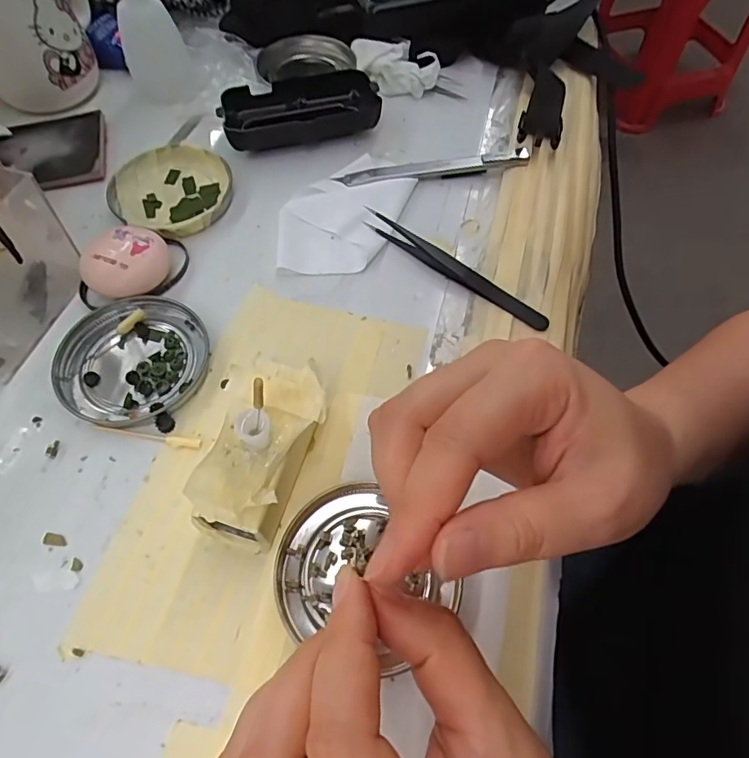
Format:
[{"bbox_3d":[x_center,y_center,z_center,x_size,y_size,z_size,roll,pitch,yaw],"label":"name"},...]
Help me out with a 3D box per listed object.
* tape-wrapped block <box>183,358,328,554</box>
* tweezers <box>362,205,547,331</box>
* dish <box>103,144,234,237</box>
[{"bbox_3d":[-0.050,0.032,0.243,0.048,0.043,0.088,10,61,6],"label":"tape-wrapped block"},{"bbox_3d":[0.048,-0.067,0.315,0.126,0.015,0.010,34,65,16],"label":"tweezers"},{"bbox_3d":[-0.133,-0.127,0.349,0.075,0.010,0.081,1,61,-1],"label":"dish"}]

